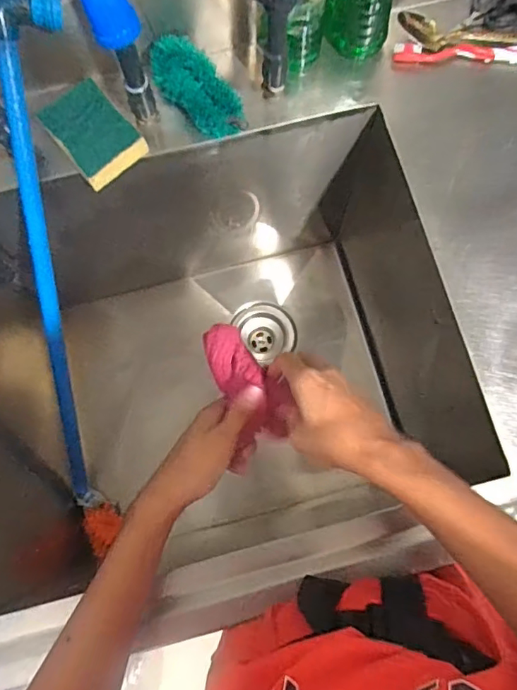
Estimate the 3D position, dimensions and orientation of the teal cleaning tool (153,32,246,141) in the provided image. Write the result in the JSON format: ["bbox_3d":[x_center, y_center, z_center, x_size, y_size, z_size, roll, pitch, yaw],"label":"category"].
[{"bbox_3d":[-0.069,-0.277,0.558,0.058,0.035,0.117,-37,78,-9],"label":"teal cleaning tool"}]

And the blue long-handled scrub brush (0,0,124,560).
[{"bbox_3d":[-0.237,-0.026,0.626,0.061,0.059,0.677,5,120,2],"label":"blue long-handled scrub brush"}]

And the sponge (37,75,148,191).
[{"bbox_3d":[-0.177,-0.226,0.546,0.071,0.029,0.094,-40,78,-9],"label":"sponge"}]

